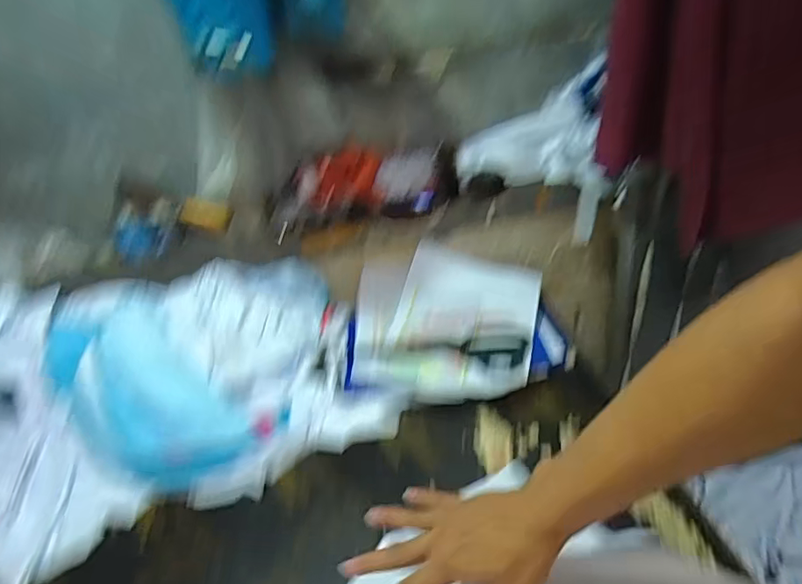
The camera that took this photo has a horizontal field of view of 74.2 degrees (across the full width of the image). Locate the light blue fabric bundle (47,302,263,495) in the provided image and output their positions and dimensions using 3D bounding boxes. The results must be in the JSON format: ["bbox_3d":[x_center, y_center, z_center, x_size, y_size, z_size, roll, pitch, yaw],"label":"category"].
[{"bbox_3d":[-0.351,0.132,0.702,0.328,0.034,0.160,41,73,21],"label":"light blue fabric bundle"}]

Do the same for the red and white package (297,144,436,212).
[{"bbox_3d":[-0.055,-0.191,0.869,0.226,0.084,0.063,-15,31,-9],"label":"red and white package"}]

